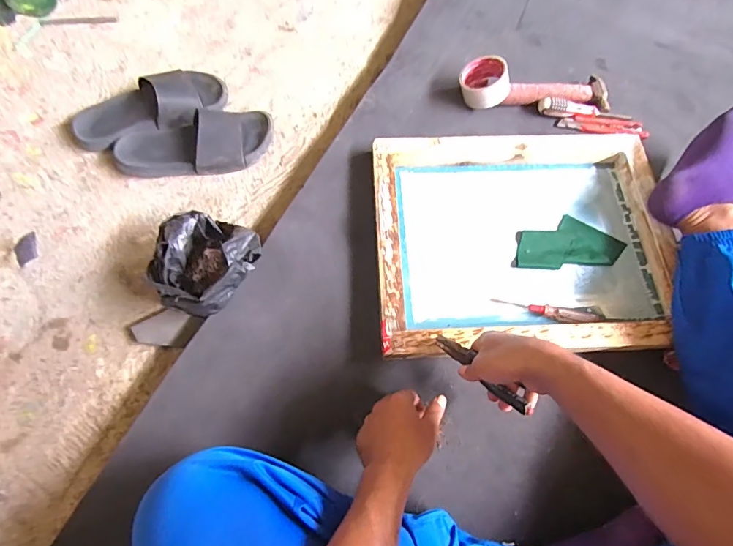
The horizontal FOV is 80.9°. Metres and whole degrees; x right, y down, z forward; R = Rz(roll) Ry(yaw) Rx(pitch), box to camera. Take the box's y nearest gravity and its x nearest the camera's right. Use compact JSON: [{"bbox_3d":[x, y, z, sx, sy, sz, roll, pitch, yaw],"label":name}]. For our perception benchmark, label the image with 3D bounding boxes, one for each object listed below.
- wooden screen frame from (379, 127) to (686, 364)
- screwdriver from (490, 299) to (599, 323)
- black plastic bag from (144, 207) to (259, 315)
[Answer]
[{"bbox_3d":[0.243,-0.058,0.699,0.454,0.074,0.375,-1,68,-3],"label":"wooden screen frame"},{"bbox_3d":[0.272,0.058,0.660,0.151,0.027,0.020,13,68,3],"label":"screwdriver"},{"bbox_3d":[-0.248,-0.011,0.667,0.153,0.118,0.150,17,70,3],"label":"black plastic bag"}]

